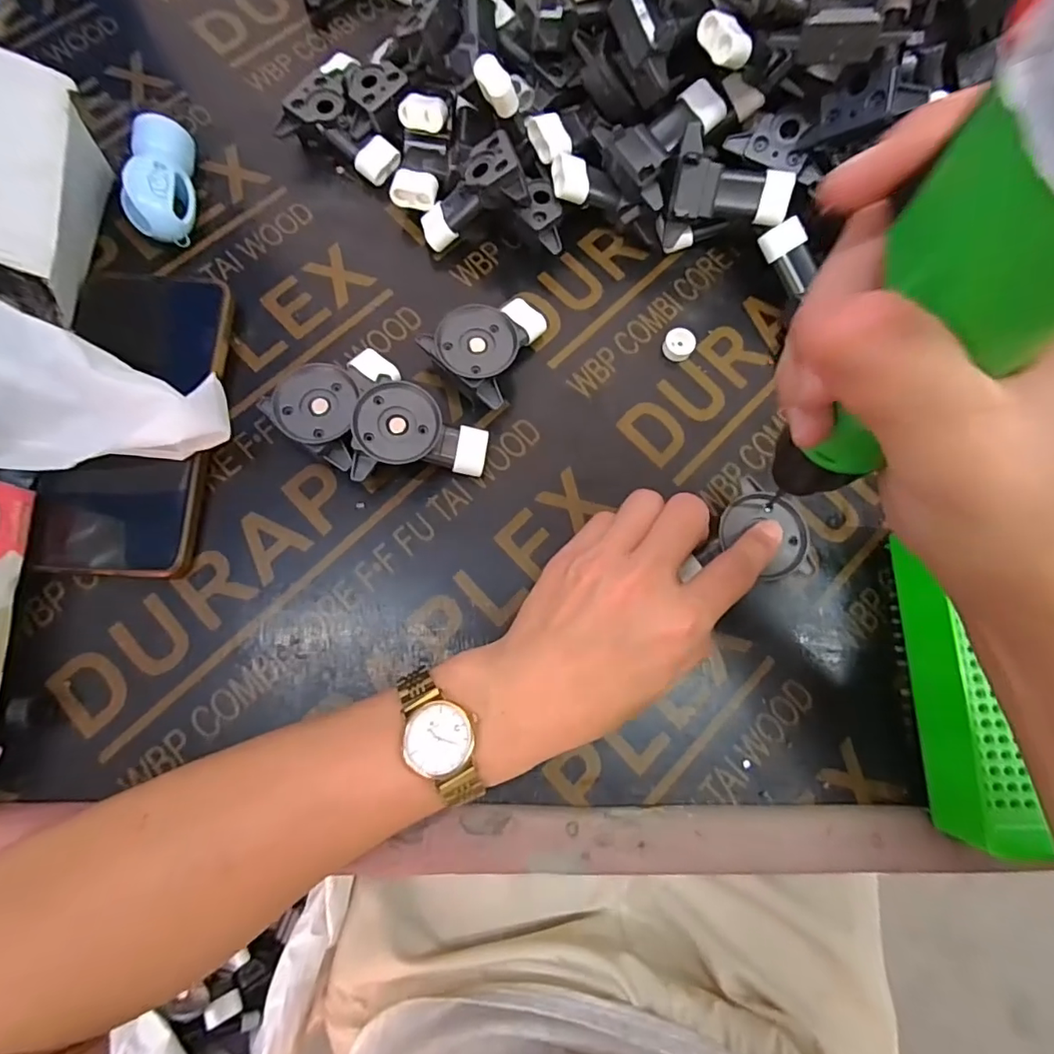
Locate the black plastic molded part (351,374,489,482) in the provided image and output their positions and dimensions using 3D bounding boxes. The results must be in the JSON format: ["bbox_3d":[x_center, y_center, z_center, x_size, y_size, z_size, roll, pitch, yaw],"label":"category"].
[{"bbox_3d":[-0.054,-0.048,0.277,0.063,0.033,0.052,7,76,-1],"label":"black plastic molded part"}]

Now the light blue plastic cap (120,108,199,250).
[{"bbox_3d":[-0.209,-0.197,0.306,0.027,0.032,0.065,2,76,-2],"label":"light blue plastic cap"}]

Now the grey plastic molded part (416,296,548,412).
[{"bbox_3d":[-0.016,-0.101,0.292,0.051,0.033,0.067,44,79,8],"label":"grey plastic molded part"}]

